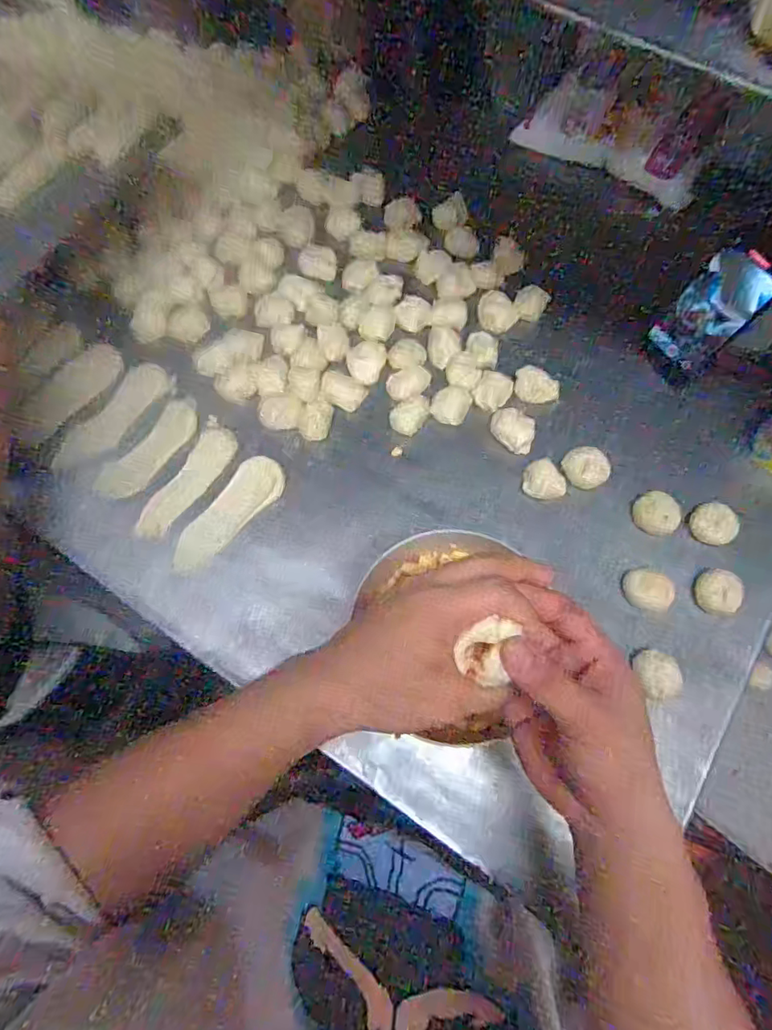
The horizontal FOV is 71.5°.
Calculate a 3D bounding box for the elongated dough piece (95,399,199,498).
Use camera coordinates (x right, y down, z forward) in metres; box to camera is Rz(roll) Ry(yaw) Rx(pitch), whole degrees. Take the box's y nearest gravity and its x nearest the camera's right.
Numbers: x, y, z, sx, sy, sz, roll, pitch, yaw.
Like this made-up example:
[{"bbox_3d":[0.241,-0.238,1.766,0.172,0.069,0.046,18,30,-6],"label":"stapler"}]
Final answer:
[{"bbox_3d":[-0.255,-0.072,0.586,0.042,0.015,0.133,31,74,8],"label":"elongated dough piece"}]

